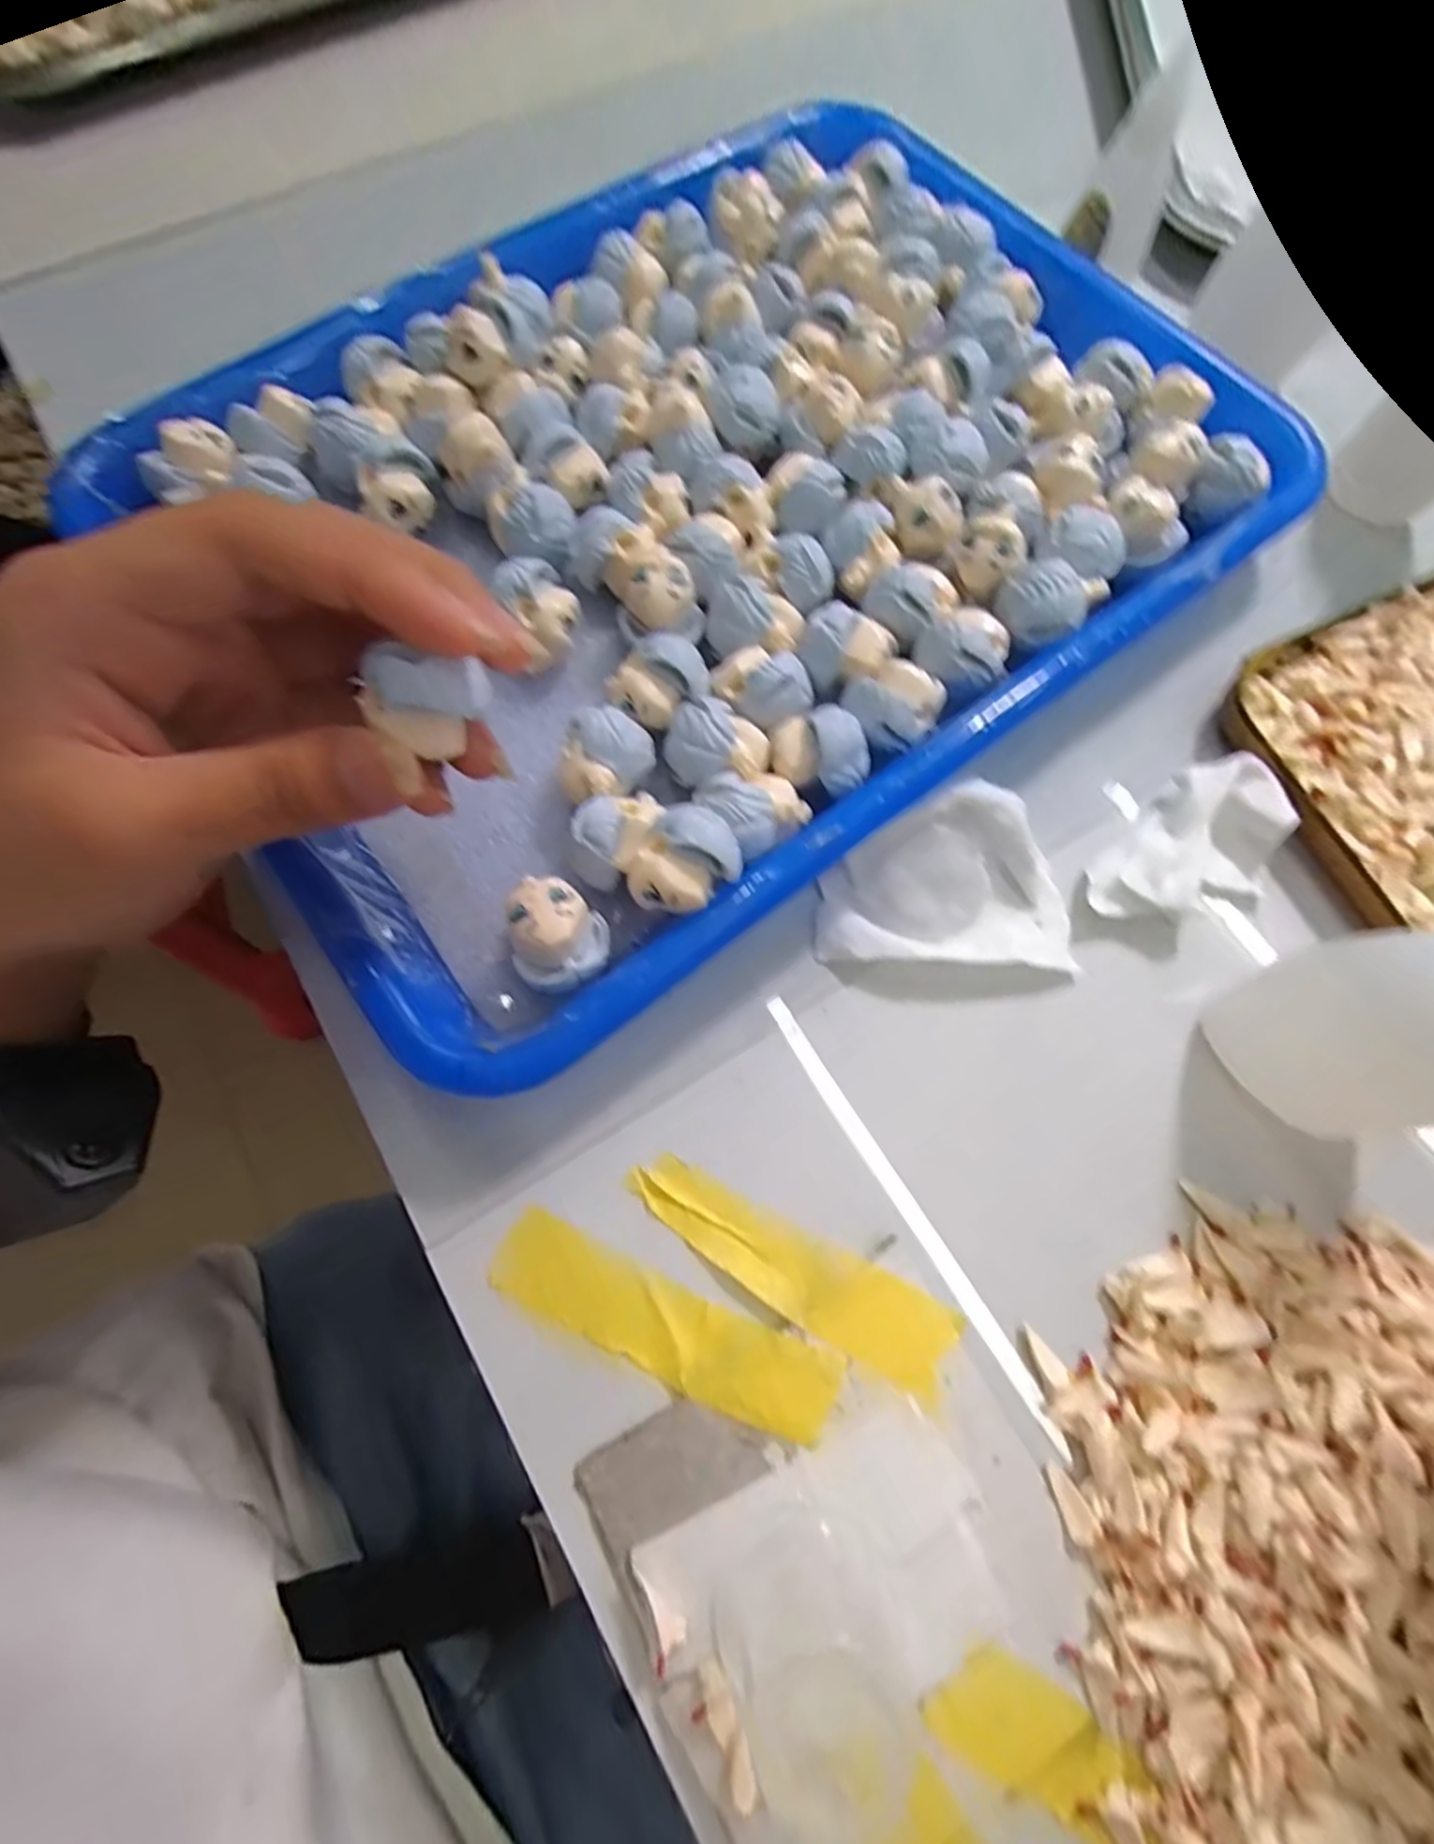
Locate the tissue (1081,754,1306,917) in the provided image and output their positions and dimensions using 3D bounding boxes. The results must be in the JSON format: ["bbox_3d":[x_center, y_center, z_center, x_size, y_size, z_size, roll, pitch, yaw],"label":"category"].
[{"bbox_3d":[0.136,-0.019,0.204,0.060,0.015,0.036,-42,77,-13],"label":"tissue"}]

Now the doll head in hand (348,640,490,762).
[{"bbox_3d":[-0.058,-0.042,0.142,0.023,0.020,0.013,4,71,0],"label":"doll head in hand"}]

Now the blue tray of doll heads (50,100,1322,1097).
[{"bbox_3d":[-0.006,-0.135,0.230,0.319,0.038,0.243,-36,76,-12],"label":"blue tray of doll heads"}]

